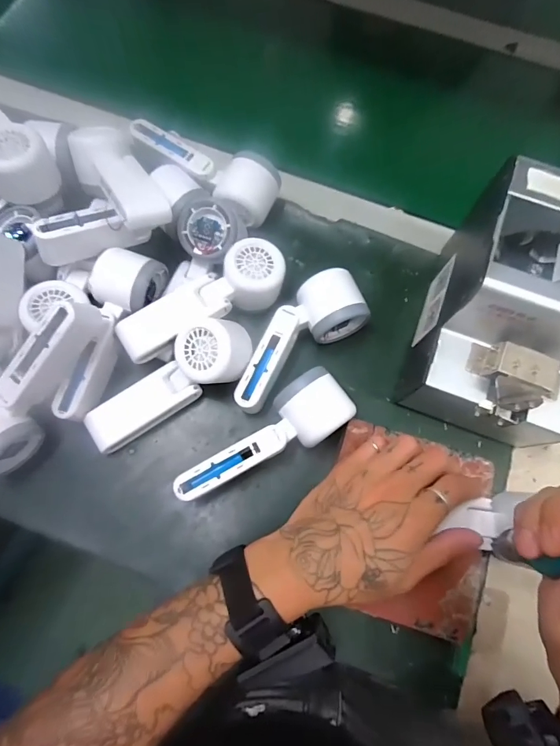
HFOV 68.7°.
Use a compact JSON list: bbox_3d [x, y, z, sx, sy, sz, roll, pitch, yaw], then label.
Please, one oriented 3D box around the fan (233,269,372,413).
[{"bbox_3d":[0.012,-0.031,0.388,0.151,0.045,0.061,-38,77,-12],"label":"fan"}]

